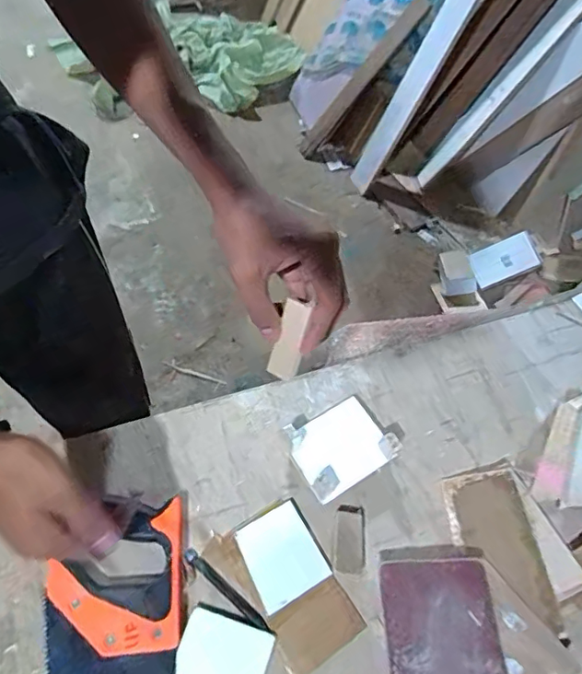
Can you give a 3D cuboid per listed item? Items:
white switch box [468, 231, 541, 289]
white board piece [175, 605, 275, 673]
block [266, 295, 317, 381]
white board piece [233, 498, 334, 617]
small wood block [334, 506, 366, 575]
[{"bbox_3d":[0.611,-0.221,1.520,0.034,0.177,0.107,-30,94,-47],"label":"white switch box"},{"bbox_3d":[-0.062,0.278,0.432,0.073,0.011,0.090,18,60,7],"label":"white board piece"},{"bbox_3d":[-0.002,0.002,0.424,0.025,0.066,0.011,18,16,10],"label":"block"},{"bbox_3d":[-0.008,0.195,0.477,0.066,0.010,0.076,-24,64,-17],"label":"white board piece"},{"bbox_3d":[0.054,0.186,0.484,0.029,0.018,0.060,6,60,-1],"label":"small wood block"}]

